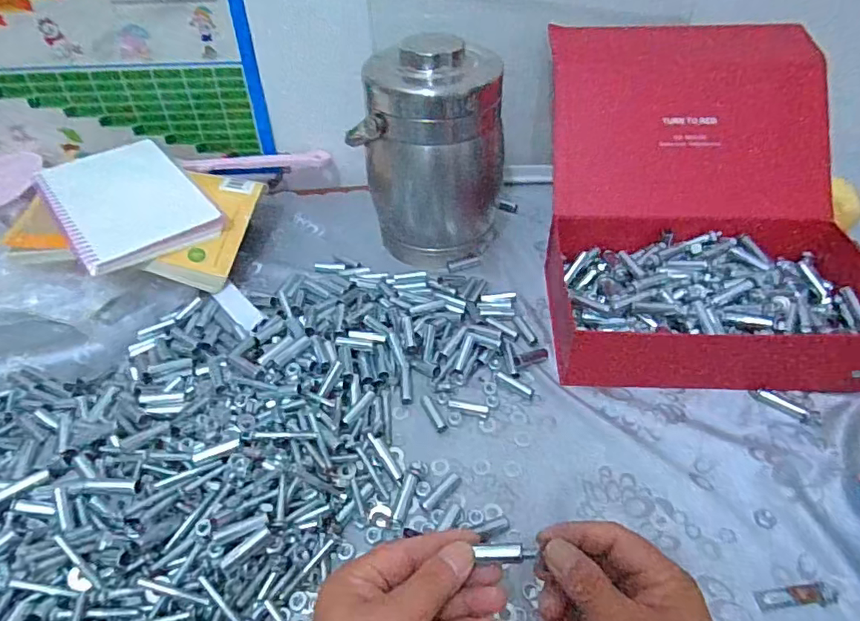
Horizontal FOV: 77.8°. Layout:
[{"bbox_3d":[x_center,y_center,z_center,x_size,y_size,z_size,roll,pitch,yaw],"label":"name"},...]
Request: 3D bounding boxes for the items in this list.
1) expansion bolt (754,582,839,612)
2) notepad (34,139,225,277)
[{"bbox_3d":[0.257,0.201,0.375,0.049,0.015,0.015,-3,44,-2],"label":"expansion bolt"},{"bbox_3d":[-0.363,-0.133,0.630,0.144,0.024,0.201,-34,62,-27],"label":"notepad"}]

